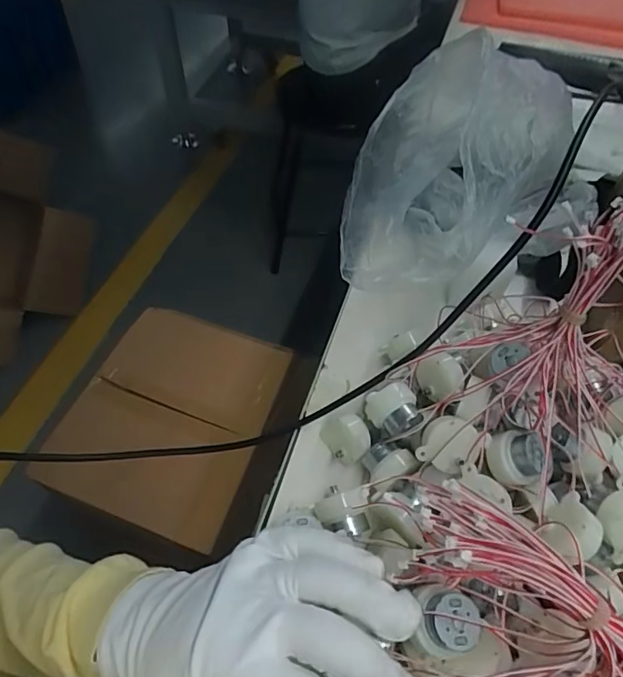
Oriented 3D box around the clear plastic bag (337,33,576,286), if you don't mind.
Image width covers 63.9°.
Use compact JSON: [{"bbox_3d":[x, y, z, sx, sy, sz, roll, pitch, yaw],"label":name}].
[{"bbox_3d":[0.106,-0.134,0.403,0.136,0.124,0.200,23,56,16],"label":"clear plastic bag"}]

